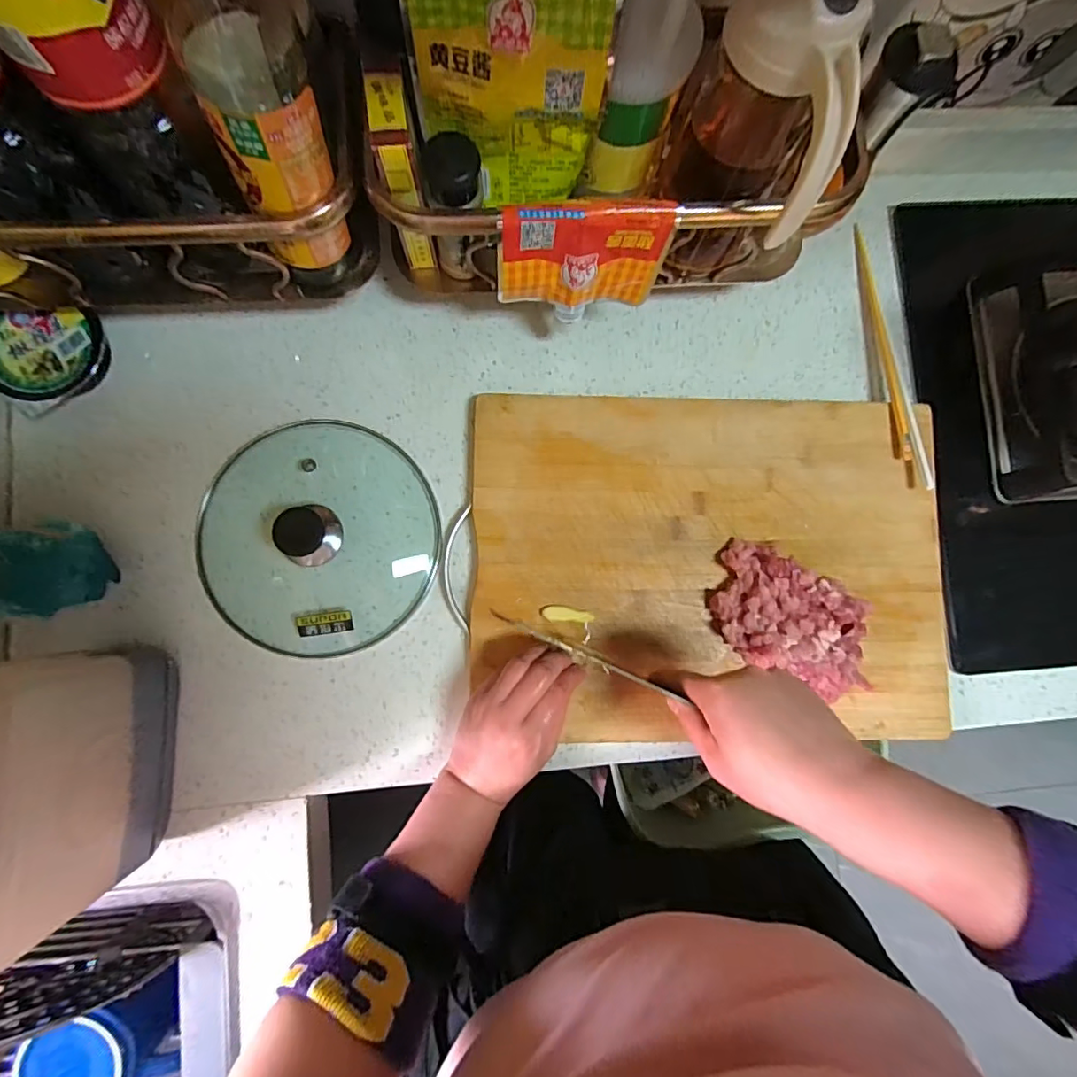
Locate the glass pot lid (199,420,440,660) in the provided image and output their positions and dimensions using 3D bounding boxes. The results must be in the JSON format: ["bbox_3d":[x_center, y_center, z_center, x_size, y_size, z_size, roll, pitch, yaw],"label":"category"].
[{"bbox_3d":[-0.186,-0.005,0.436,0.201,0.052,0.188,0,85,-3],"label":"glass pot lid"}]

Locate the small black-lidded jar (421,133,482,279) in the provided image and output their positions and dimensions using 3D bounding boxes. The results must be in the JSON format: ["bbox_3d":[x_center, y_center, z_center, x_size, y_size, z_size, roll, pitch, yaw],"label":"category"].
[{"bbox_3d":[-0.058,-0.231,0.380,0.033,0.104,0.032,0,83,-3],"label":"small black-lidded jar"}]

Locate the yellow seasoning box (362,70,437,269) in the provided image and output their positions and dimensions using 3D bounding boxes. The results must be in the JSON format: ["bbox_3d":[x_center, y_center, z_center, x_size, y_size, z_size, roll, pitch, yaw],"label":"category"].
[{"bbox_3d":[-0.092,-0.247,0.370,0.024,0.114,0.050,-4,83,-3],"label":"yellow seasoning box"}]

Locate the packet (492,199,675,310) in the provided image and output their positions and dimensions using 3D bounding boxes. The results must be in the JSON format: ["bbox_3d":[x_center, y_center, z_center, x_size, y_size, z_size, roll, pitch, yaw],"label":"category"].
[{"bbox_3d":[0.031,-0.204,0.386,0.118,0.077,0.028,-5,83,-3],"label":"packet"}]

